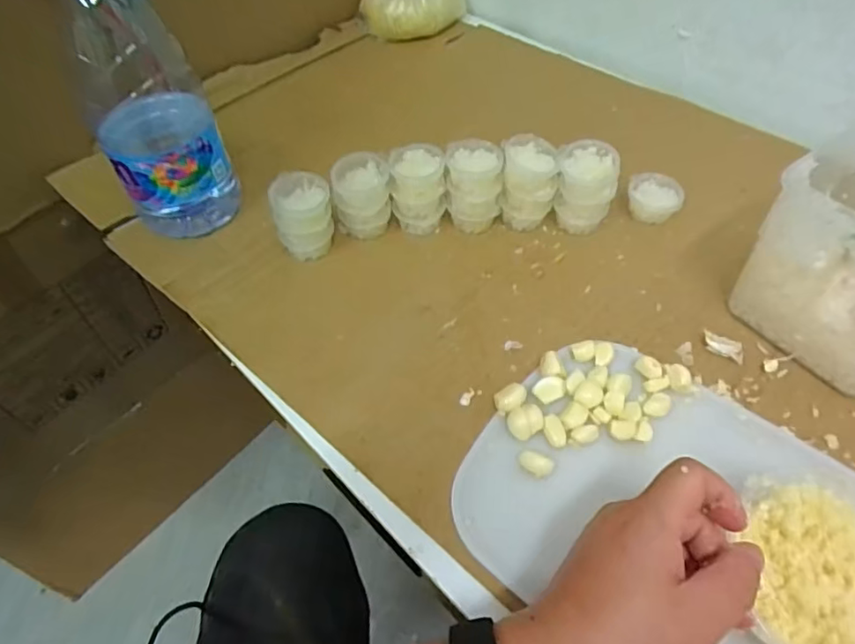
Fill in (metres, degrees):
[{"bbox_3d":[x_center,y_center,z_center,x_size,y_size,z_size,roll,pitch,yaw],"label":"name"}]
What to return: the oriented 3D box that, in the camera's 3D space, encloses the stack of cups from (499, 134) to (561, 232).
[{"bbox_3d":[0.095,-0.128,0.541,0.049,0.074,0.051,10,54,11],"label":"stack of cups"}]

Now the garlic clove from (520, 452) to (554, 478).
[{"bbox_3d":[0.075,0.100,0.404,0.023,0.012,0.014,27,59,22],"label":"garlic clove"}]

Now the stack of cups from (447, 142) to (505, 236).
[{"bbox_3d":[0.044,-0.124,0.547,0.050,0.070,0.056,4,53,7],"label":"stack of cups"}]

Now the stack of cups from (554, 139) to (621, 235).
[{"bbox_3d":[0.147,-0.123,0.539,0.051,0.074,0.042,10,54,12],"label":"stack of cups"}]

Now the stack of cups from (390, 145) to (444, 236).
[{"bbox_3d":[-0.008,-0.124,0.551,0.048,0.073,0.044,-2,53,2],"label":"stack of cups"}]

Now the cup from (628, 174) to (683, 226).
[{"bbox_3d":[0.219,-0.119,0.559,0.050,0.027,0.042,15,55,15],"label":"cup"}]

